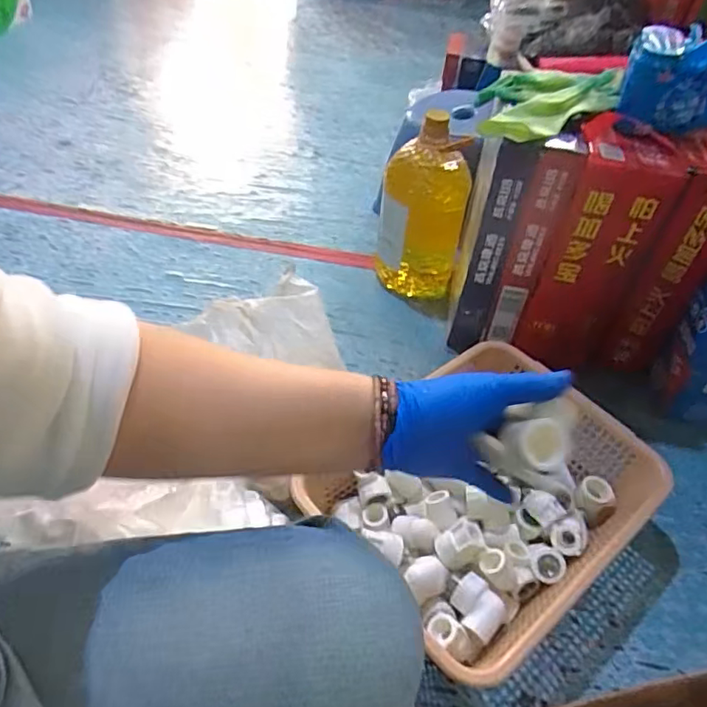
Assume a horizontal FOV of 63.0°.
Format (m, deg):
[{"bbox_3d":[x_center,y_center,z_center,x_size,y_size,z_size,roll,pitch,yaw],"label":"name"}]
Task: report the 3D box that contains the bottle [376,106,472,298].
[{"bbox_3d":[0.131,-0.271,1.102,0.156,0.329,0.115,8,46,2],"label":"bottle"}]

